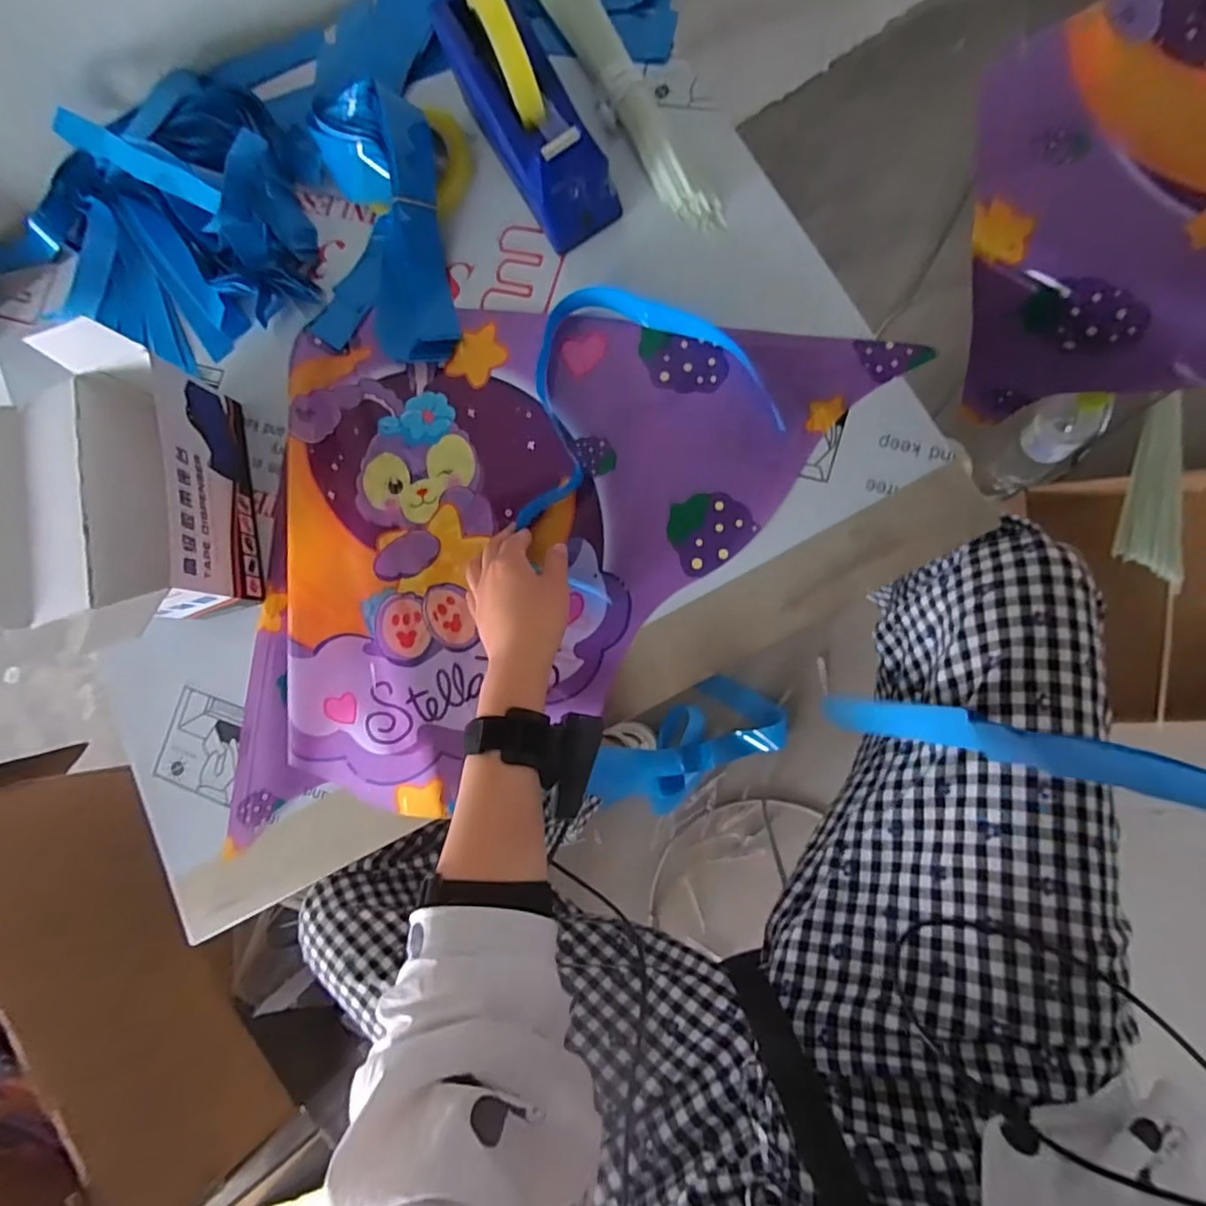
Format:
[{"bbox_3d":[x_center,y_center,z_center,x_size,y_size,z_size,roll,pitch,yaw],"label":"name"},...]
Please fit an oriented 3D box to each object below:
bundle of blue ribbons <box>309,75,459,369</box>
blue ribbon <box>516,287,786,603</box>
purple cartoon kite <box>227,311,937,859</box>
[{"bbox_3d":[-0.218,-0.357,0.572,0.142,0.074,0.270,-9,82,10],"label":"bundle of blue ribbons"},{"bbox_3d":[0.008,-0.162,0.535,0.237,0.027,0.221,-41,81,3],"label":"blue ribbon"},{"bbox_3d":[-0.031,-0.054,0.506,0.512,0.081,0.435,-3,85,8],"label":"purple cartoon kite"}]

